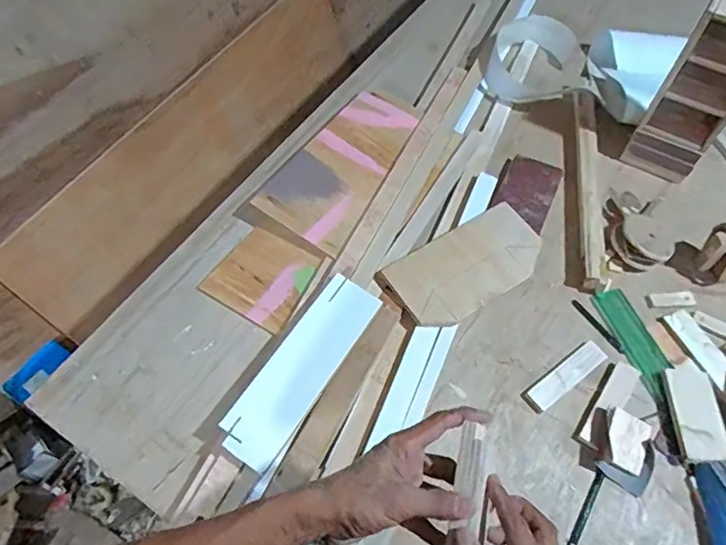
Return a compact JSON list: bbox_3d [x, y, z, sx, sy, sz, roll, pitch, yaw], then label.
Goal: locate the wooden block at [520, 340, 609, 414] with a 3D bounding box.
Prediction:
[{"bbox_3d":[0.280,0.142,0.728,0.131,0.008,0.037,-33,64,-18],"label":"wooden block"}]

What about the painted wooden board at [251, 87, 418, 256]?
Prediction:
[{"bbox_3d":[-0.038,-0.196,0.911,0.167,0.025,0.345,24,63,11],"label":"painted wooden board"}]

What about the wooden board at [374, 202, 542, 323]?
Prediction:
[{"bbox_3d":[0.157,-0.011,0.796,0.239,0.014,0.130,-31,64,-14],"label":"wooden board"}]

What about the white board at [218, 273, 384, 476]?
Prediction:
[{"bbox_3d":[-0.080,0.125,0.706,0.081,0.010,0.274,34,64,6],"label":"white board"}]

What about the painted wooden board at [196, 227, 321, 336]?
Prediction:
[{"bbox_3d":[-0.156,0.008,0.815,0.144,0.012,0.131,27,72,17],"label":"painted wooden board"}]

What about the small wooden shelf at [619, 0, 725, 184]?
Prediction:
[{"bbox_3d":[0.522,-0.269,0.819,0.117,0.279,0.087,31,64,18],"label":"small wooden shelf"}]

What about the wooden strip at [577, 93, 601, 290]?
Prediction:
[{"bbox_3d":[0.382,-0.159,0.896,0.032,0.041,0.418,10,59,6],"label":"wooden strip"}]

